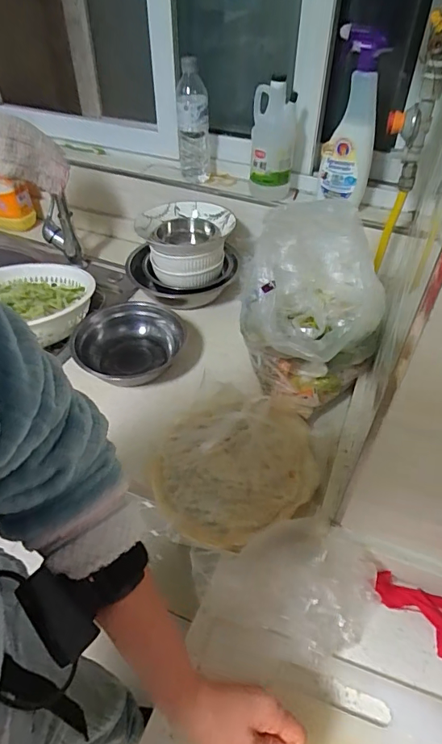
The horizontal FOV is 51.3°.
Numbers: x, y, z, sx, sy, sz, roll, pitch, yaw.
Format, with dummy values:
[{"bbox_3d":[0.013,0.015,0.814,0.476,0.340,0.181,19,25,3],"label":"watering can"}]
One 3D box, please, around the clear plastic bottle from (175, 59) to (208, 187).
[{"bbox_3d":[-0.057,-0.504,0.946,0.067,0.215,0.055,0,45,-1],"label":"clear plastic bottle"}]

